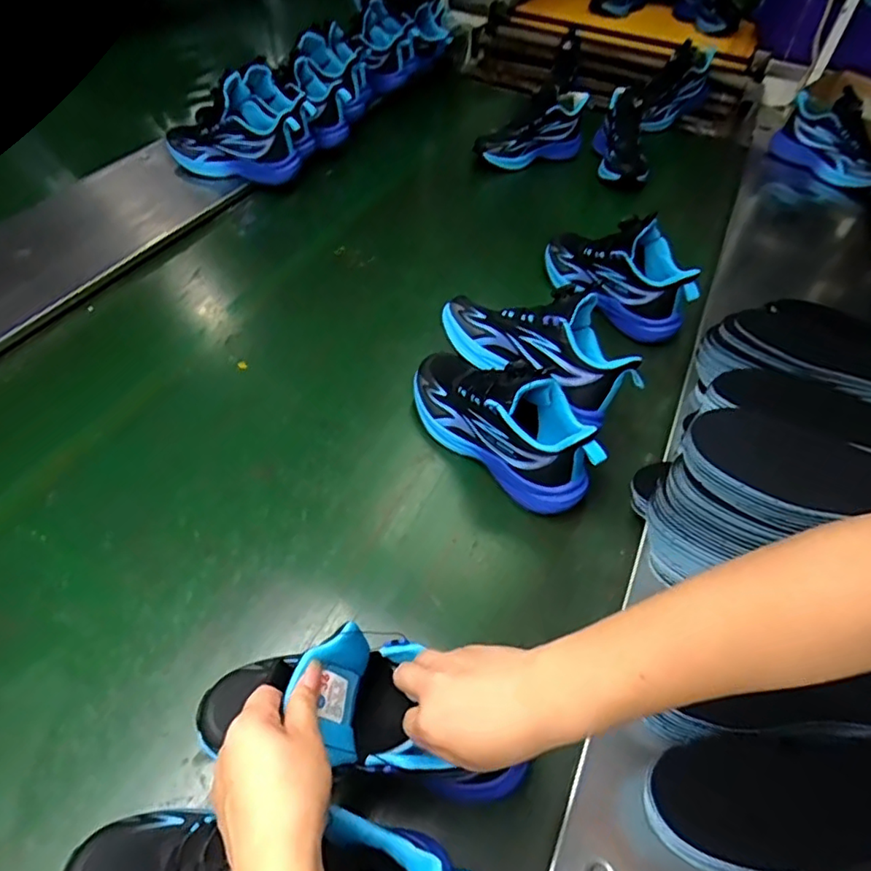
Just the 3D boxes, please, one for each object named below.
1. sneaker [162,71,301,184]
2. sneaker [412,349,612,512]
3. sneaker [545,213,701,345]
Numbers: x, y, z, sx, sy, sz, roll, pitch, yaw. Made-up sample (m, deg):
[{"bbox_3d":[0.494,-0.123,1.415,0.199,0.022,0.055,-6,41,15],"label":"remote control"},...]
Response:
[{"bbox_3d":[-0.337,-0.505,0.966,0.214,0.151,0.082,16,49,3],"label":"sneaker"},{"bbox_3d":[0.079,-0.025,0.644,0.240,0.133,0.102,38,55,24],"label":"sneaker"},{"bbox_3d":[0.255,-0.236,0.819,0.235,0.130,0.087,38,54,21],"label":"sneaker"}]

